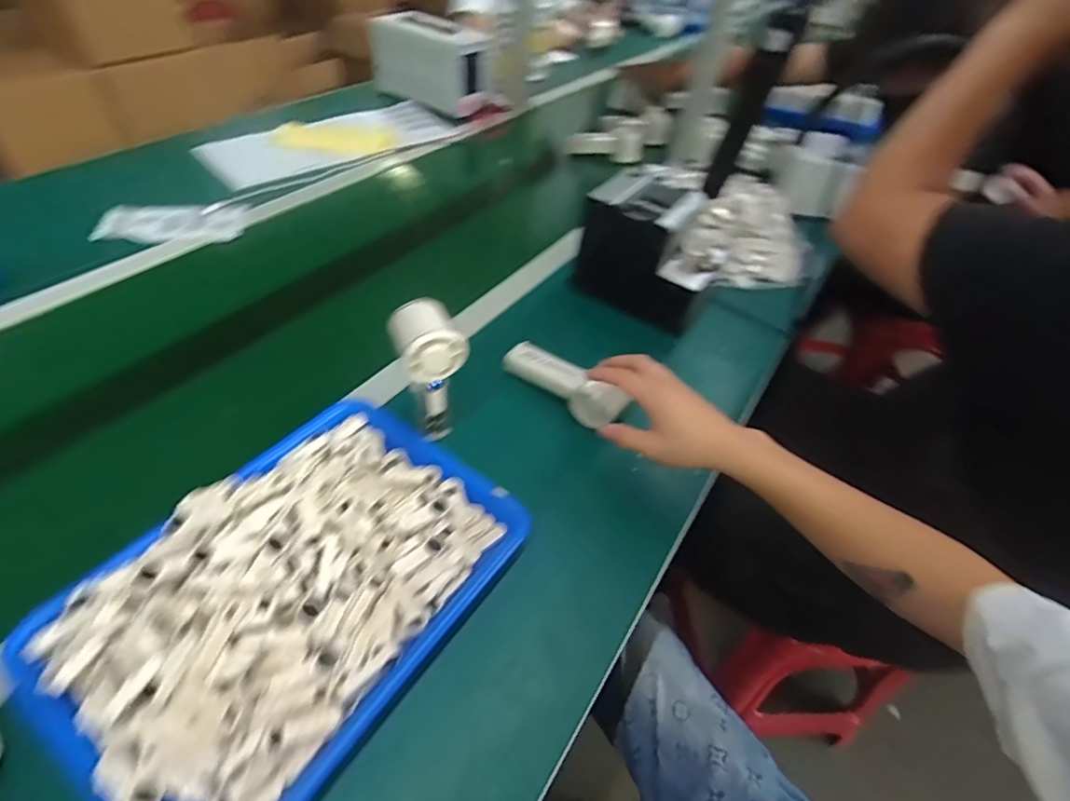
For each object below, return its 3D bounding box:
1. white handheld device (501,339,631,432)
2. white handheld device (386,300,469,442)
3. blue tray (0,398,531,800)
[{"bbox_3d":[0.037,-0.024,0.606,0.049,0.056,0.162,-33,49,-32],"label":"white handheld device"},{"bbox_3d":[-0.105,-0.030,0.520,0.059,0.142,0.057,-15,50,-20],"label":"white handheld device"},{"bbox_3d":[-0.195,0.145,0.434,0.249,0.052,0.337,30,50,21],"label":"blue tray"}]

